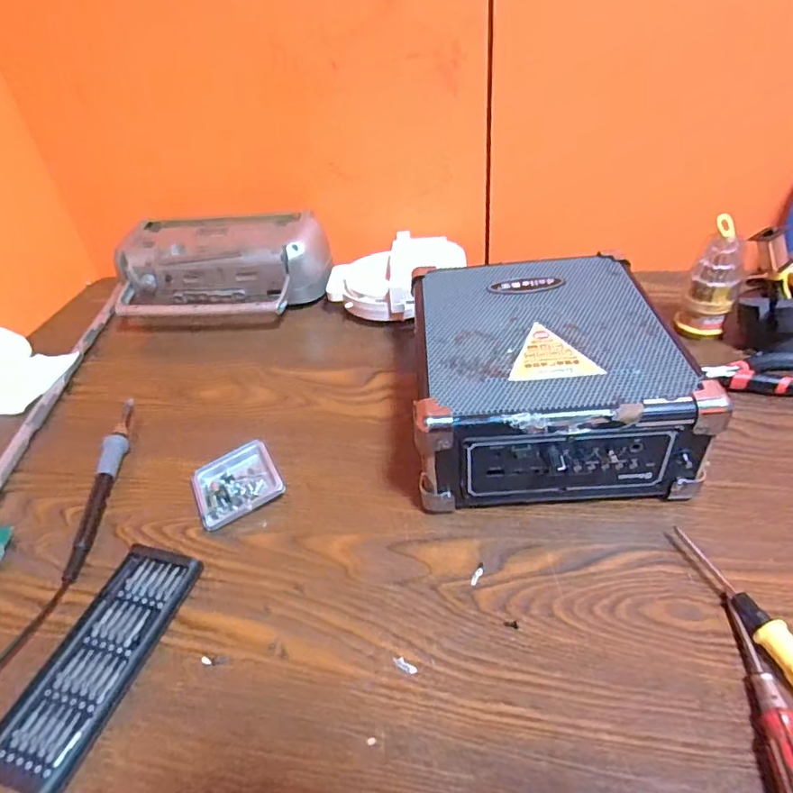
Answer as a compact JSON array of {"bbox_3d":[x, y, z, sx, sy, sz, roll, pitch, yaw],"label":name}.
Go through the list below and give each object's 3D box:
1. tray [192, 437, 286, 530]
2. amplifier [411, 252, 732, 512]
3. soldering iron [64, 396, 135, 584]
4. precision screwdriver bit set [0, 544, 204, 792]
[{"bbox_3d":[-0.139,0.075,0.469,0.070,0.017,0.070,-21,43,-17],"label":"tray"},{"bbox_3d":[0.126,-0.020,0.482,0.206,0.105,0.228,-2,41,4],"label":"amplifier"},{"bbox_3d":[-0.263,0.073,0.483,0.021,0.022,0.197,-5,41,0],"label":"soldering iron"},{"bbox_3d":[-0.199,0.172,0.363,0.064,0.013,0.157,8,43,15],"label":"precision screwdriver bit set"}]

